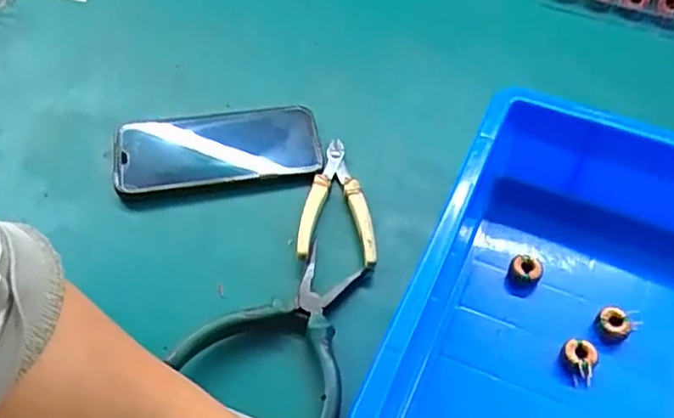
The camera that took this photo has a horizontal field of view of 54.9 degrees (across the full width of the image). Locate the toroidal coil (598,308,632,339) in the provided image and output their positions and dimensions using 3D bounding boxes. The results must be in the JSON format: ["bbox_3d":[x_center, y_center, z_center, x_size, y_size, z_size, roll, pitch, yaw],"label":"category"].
[{"bbox_3d":[0.186,0.076,0.436,0.017,0.010,0.020,-30,60,-22],"label":"toroidal coil"}]

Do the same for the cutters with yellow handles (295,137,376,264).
[{"bbox_3d":[0.004,-0.008,0.503,0.057,0.022,0.118,5,53,2],"label":"cutters with yellow handles"}]

